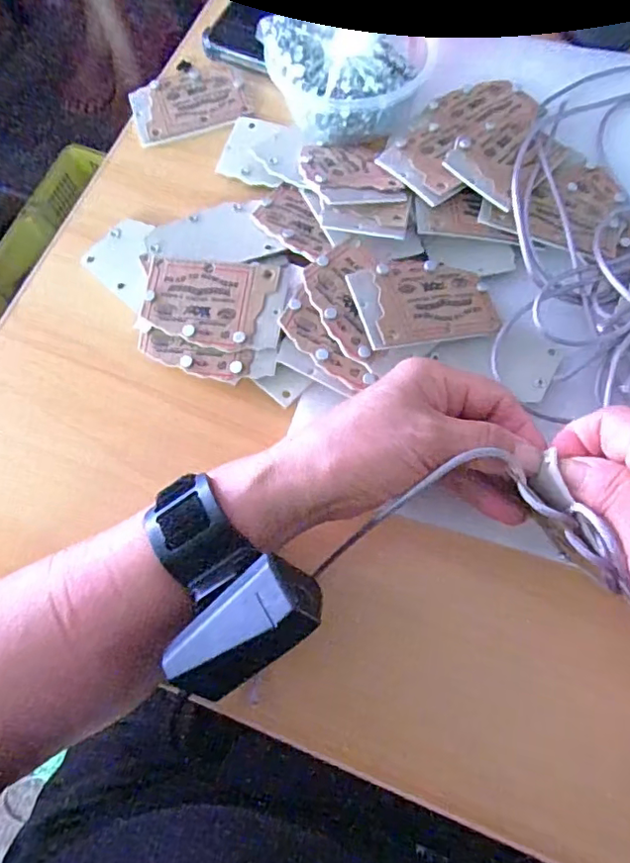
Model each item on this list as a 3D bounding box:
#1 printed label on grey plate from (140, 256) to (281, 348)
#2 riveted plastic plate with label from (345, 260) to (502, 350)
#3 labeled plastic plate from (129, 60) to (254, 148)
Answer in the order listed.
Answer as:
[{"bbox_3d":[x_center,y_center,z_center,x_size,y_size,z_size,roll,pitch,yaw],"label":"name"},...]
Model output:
[{"bbox_3d":[-0.064,-0.078,0.333,0.076,0.004,0.054,8,75,6],"label":"printed label on grey plate"},{"bbox_3d":[0.063,-0.075,0.321,0.082,0.005,0.054,-12,69,-19],"label":"riveted plastic plate with label"},{"bbox_3d":[-0.094,-0.246,0.414,0.083,0.004,0.065,-19,73,-5],"label":"labeled plastic plate"}]

